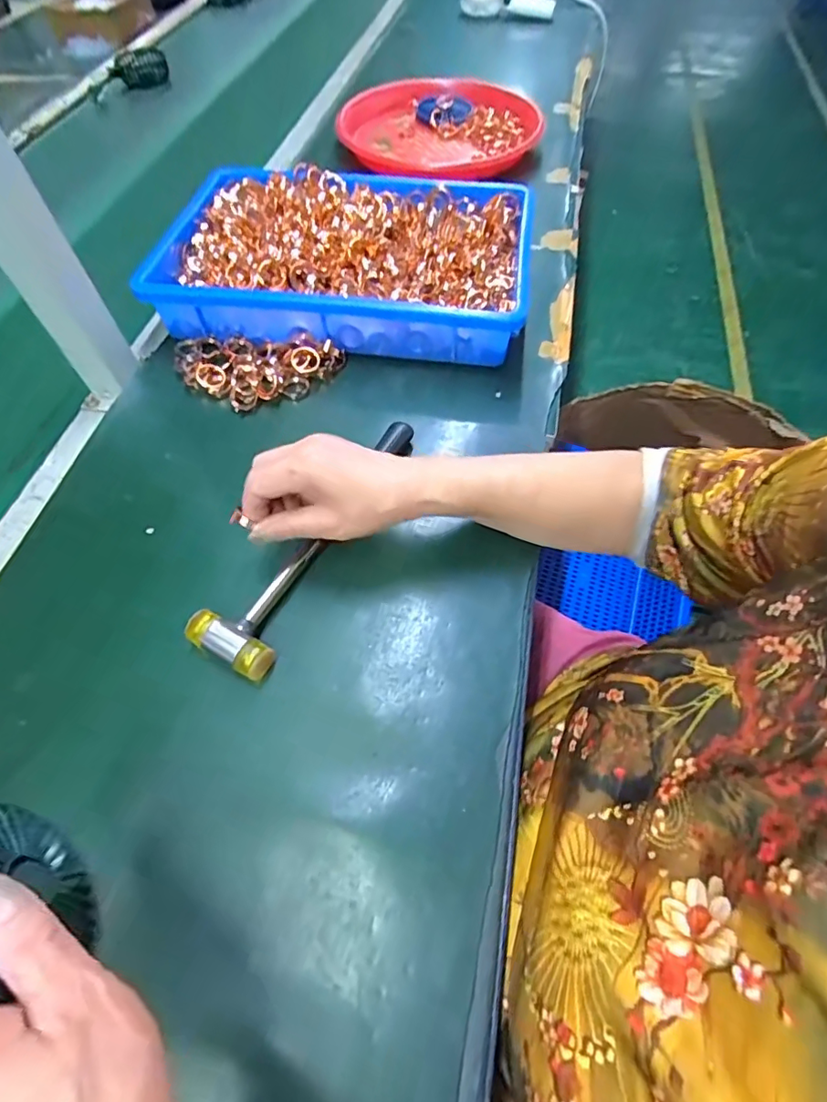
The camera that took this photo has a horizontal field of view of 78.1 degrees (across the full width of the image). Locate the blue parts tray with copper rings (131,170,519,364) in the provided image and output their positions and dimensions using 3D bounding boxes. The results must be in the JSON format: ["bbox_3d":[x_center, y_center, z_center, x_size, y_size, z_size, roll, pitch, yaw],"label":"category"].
[{"bbox_3d":[-0.070,-0.301,0.538,0.367,0.068,0.250,6,60,4],"label":"blue parts tray with copper rings"}]

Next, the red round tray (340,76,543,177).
[{"bbox_3d":[0.035,-0.630,0.753,0.273,0.044,0.273,-1,59,1],"label":"red round tray"}]

